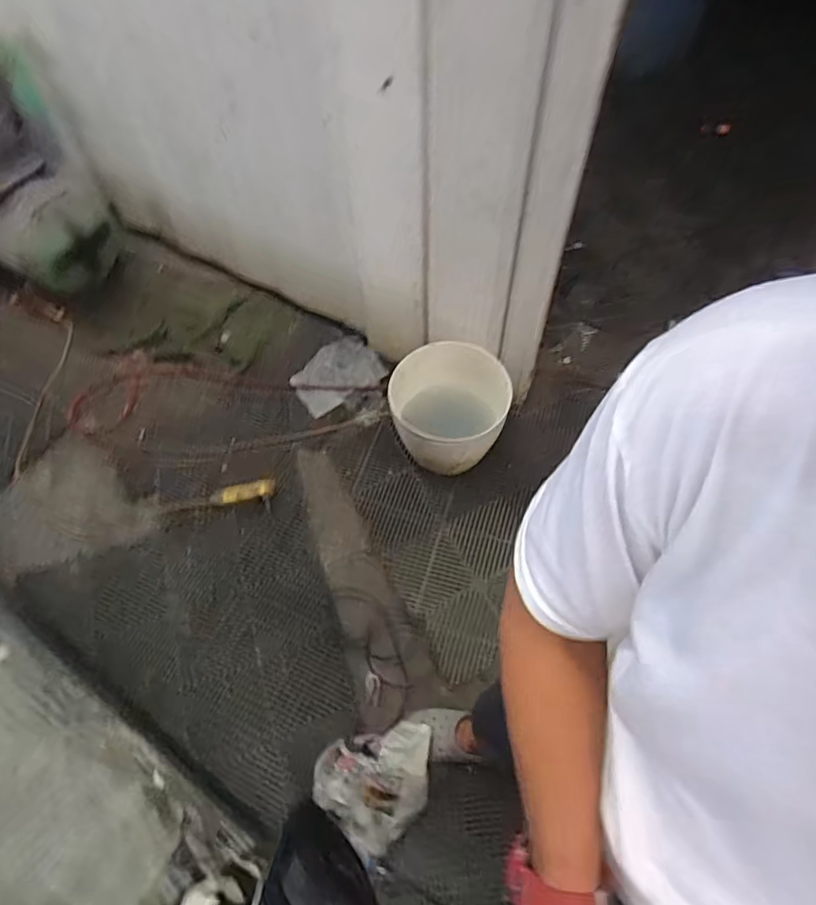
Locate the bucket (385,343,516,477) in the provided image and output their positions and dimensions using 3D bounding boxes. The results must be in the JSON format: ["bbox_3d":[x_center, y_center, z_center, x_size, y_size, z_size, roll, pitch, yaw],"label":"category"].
[{"bbox_3d":[0.114,-0.112,1.690,0.329,0.274,0.314,-1,59,1],"label":"bucket"}]

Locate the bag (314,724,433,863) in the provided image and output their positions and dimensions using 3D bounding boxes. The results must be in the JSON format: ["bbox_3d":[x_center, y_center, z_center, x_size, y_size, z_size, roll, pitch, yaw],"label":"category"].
[{"bbox_3d":[-0.069,0.724,1.349,0.237,0.098,0.266,39,66,20],"label":"bag"}]

